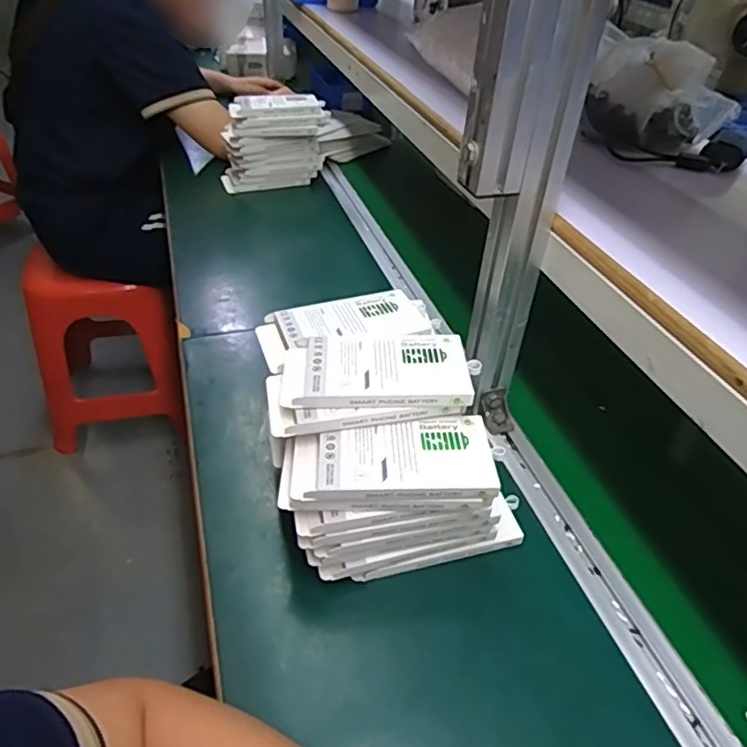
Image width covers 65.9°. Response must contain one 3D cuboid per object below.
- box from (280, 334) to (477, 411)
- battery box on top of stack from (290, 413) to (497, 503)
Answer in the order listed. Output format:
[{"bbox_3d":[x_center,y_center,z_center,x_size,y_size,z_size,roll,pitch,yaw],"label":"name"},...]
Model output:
[{"bbox_3d":[0.001,-0.005,0.488,0.153,0.023,0.087,2,41,-4],"label":"box"},{"bbox_3d":[0.015,0.067,0.449,0.152,0.020,0.072,0,41,-6],"label":"battery box on top of stack"}]

